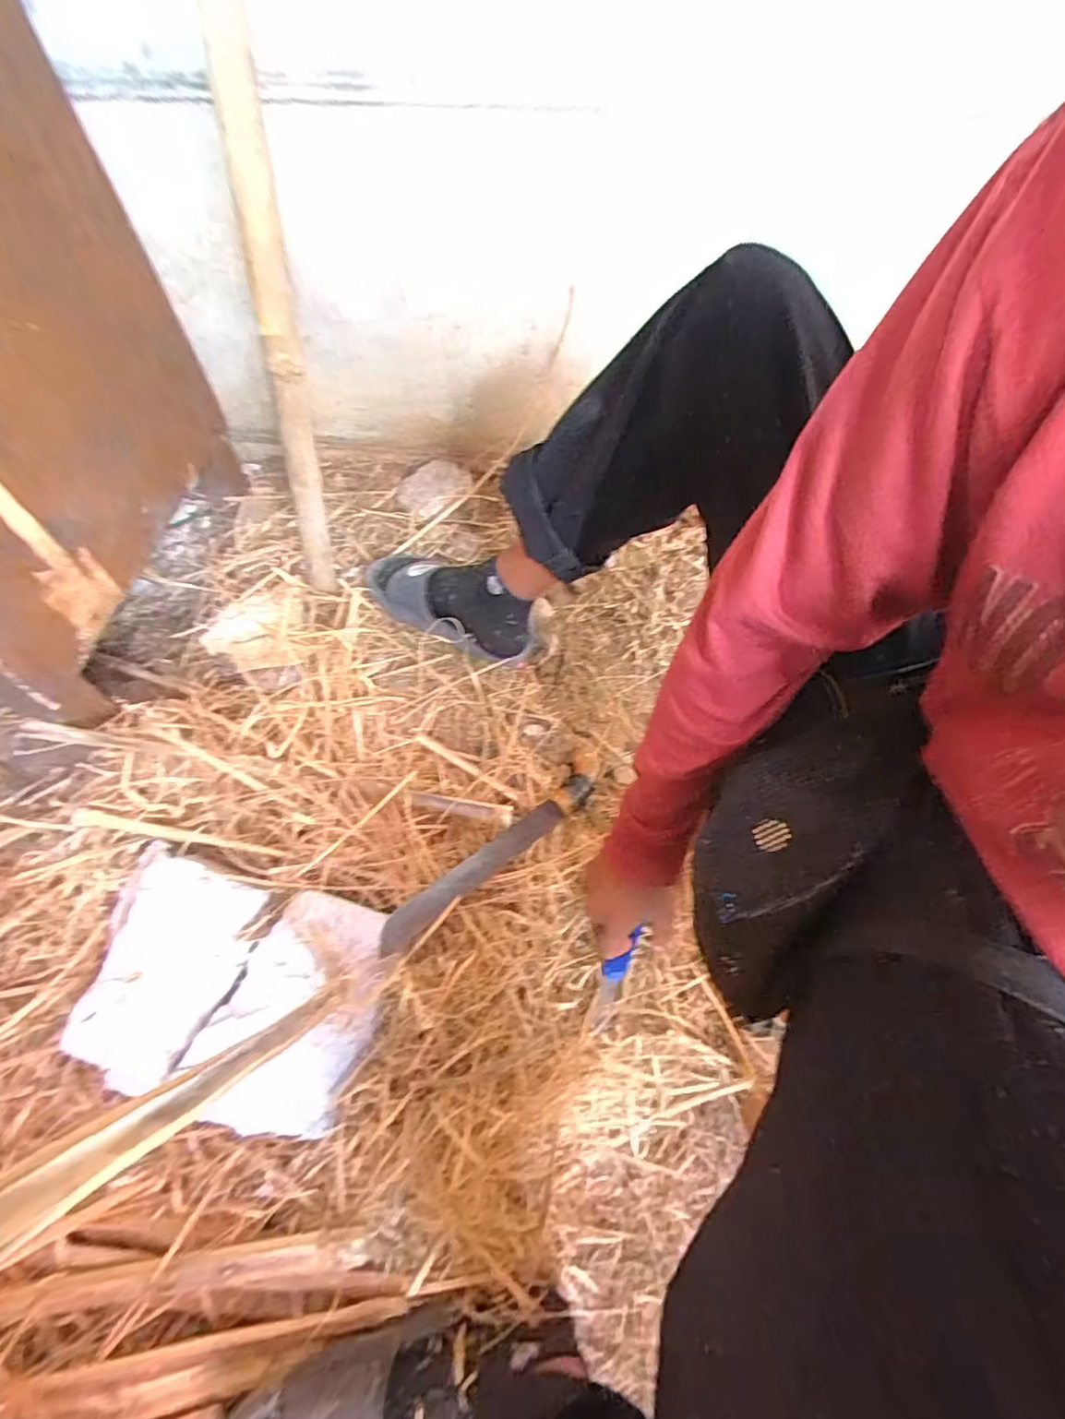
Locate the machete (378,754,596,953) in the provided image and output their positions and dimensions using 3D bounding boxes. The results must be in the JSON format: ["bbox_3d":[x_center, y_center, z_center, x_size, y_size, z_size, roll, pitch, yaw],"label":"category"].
[{"bbox_3d":[-0.030,0.143,0.630,0.313,0.018,0.041,-35,66,-31],"label":"machete"}]

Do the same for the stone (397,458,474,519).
[{"bbox_3d":[-0.149,-0.339,0.895,0.108,0.030,0.090,-28,65,-13],"label":"stone"}]

